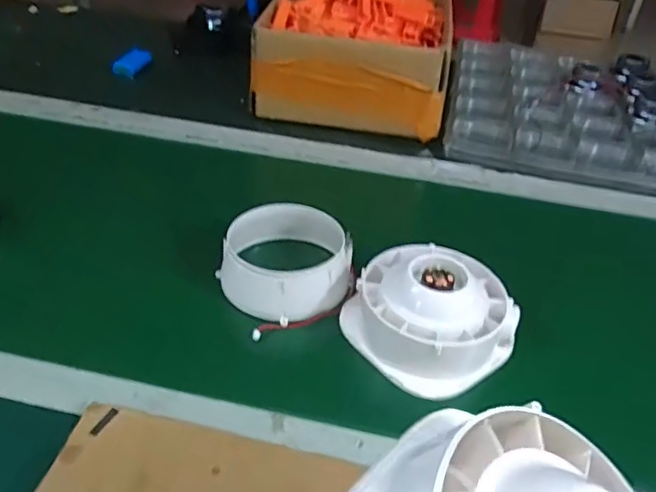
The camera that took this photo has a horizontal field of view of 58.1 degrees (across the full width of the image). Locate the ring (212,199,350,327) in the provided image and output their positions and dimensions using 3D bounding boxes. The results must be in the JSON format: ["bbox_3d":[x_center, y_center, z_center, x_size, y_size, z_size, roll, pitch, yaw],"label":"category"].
[{"bbox_3d":[-0.041,0.013,0.570,0.111,0.066,0.111,3,38,-2],"label":"ring"}]

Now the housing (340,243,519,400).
[{"bbox_3d":[0.092,0.054,0.533,0.128,0.074,0.127,3,38,-2],"label":"housing"}]

